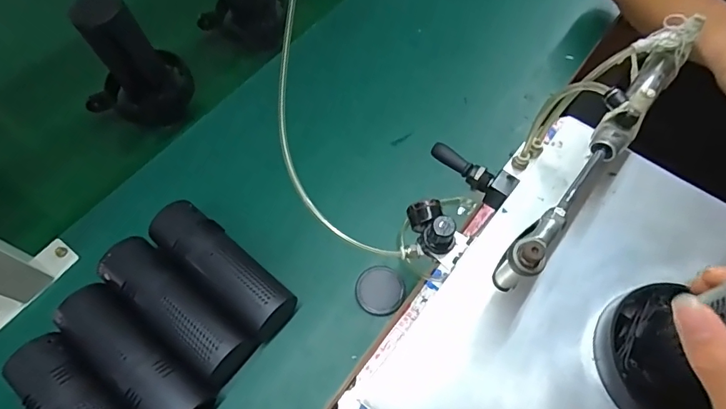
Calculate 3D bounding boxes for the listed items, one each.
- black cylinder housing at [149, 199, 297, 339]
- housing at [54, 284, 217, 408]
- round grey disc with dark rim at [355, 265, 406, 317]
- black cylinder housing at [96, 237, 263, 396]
[{"bbox_3d":[-0.145,0.068,0.459,0.168,0.053,0.057,38,68,16],"label":"black cylinder housing"},{"bbox_3d":[-0.210,0.142,0.413,0.165,0.055,0.059,40,69,17],"label":"housing"},{"bbox_3d":[0.018,0.090,0.467,0.050,0.010,0.050,1,63,-1],"label":"round grey disc with dark rim"},{"bbox_3d":[-0.181,0.102,0.430,0.168,0.050,0.055,37,68,16],"label":"black cylinder housing"}]

